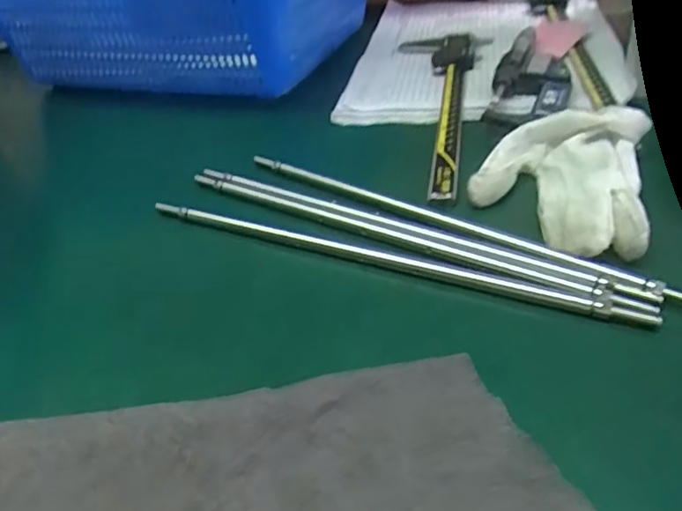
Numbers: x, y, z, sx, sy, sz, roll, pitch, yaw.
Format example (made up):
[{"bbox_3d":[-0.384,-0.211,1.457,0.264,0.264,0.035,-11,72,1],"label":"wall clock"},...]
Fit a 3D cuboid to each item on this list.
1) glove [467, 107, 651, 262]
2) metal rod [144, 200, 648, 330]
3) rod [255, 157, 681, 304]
[{"bbox_3d":[0.118,-0.044,0.328,0.087,0.026,0.121,9,40,20],"label":"glove"},{"bbox_3d":[0.013,0.000,0.309,0.272,0.009,0.006,14,42,25],"label":"metal rod"},{"bbox_3d":[0.049,-0.021,0.328,0.274,0.007,0.010,23,46,33],"label":"rod"}]

